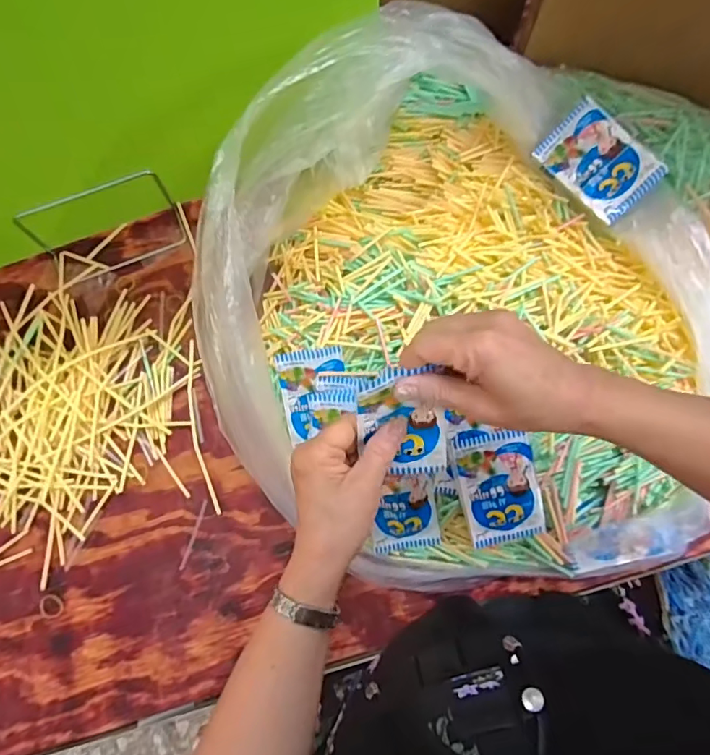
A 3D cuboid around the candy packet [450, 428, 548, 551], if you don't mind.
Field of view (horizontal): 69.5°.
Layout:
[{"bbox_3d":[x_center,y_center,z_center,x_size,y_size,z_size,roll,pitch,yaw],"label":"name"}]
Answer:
[{"bbox_3d":[0.132,0.101,0.470,0.071,0.012,0.110,-16,97,3],"label":"candy packet"}]

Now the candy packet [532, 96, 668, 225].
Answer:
[{"bbox_3d":[0.241,-0.213,0.505,0.069,0.010,0.106,-44,80,19],"label":"candy packet"}]

